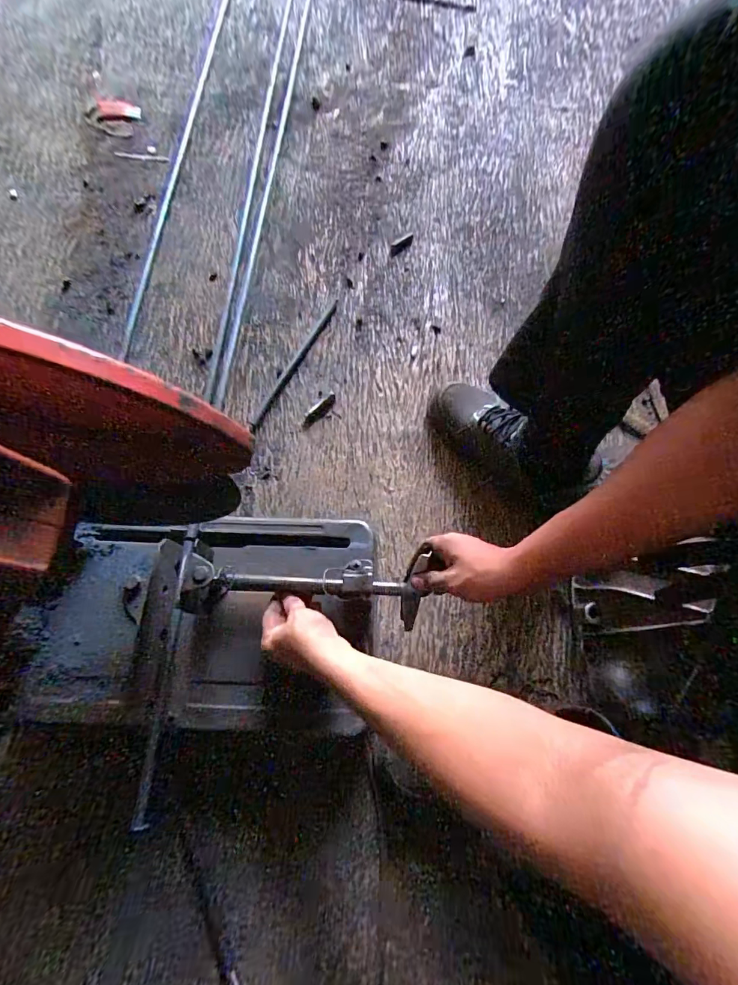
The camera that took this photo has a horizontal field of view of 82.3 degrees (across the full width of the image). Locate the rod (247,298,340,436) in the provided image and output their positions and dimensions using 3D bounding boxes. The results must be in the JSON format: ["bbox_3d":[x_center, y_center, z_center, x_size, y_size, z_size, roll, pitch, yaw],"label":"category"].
[{"bbox_3d":[-0.123,-0.217,0.715,0.013,0.009,0.279,27,73,9],"label":"rod"}]

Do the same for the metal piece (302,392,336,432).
[{"bbox_3d":[-0.080,-0.129,0.671,0.021,0.010,0.077,42,76,13],"label":"metal piece"}]

